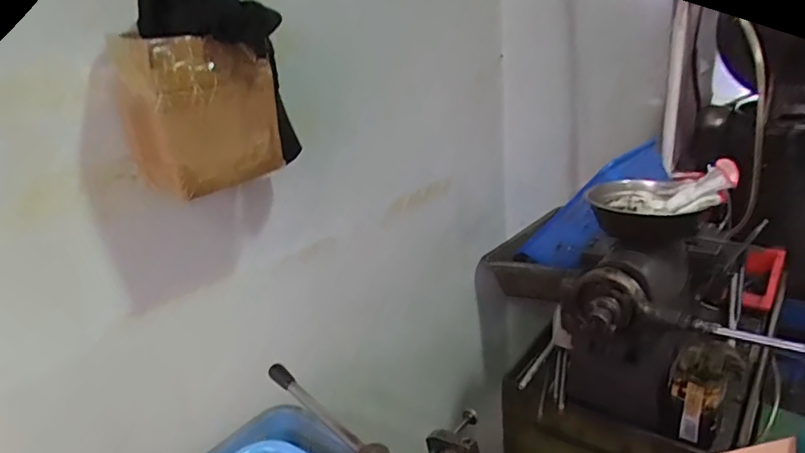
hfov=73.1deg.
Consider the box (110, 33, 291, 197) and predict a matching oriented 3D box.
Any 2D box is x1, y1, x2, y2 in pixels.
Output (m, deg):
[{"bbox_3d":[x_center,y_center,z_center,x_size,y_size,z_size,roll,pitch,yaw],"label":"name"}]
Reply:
[{"bbox_3d":[-0.238,-0.136,0.641,0.156,0.167,0.102,-23,28,-37],"label":"box"}]

